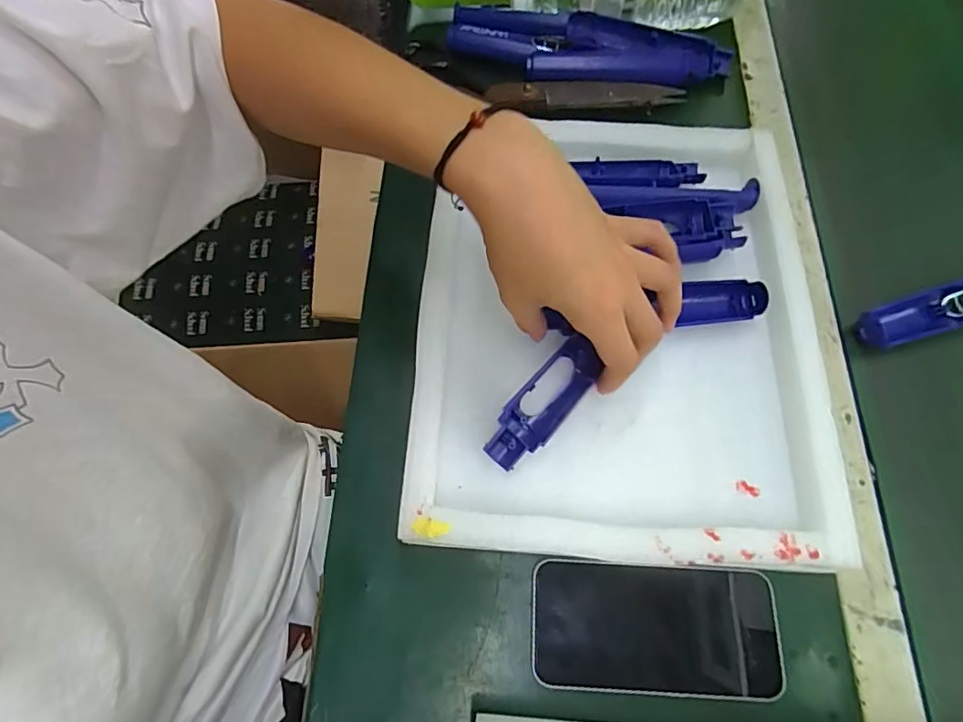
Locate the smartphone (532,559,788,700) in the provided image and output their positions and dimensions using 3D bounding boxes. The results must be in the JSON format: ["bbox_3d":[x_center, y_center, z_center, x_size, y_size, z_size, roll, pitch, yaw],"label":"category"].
[{"bbox_3d":[0.114,0.173,0.335,0.159,0.012,0.076,3,69,0],"label":"smartphone"}]

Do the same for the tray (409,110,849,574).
[{"bbox_3d":[0.105,-0.036,0.388,0.291,0.044,0.344,4,71,0],"label":"tray"}]

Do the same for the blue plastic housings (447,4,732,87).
[{"bbox_3d":[0.103,-0.302,0.495,0.271,0.031,0.068,9,69,3],"label":"blue plastic housings"}]

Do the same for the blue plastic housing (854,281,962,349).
[{"bbox_3d":[0.388,-0.045,0.418,0.162,0.017,0.034,-16,70,-7],"label":"blue plastic housing"}]

